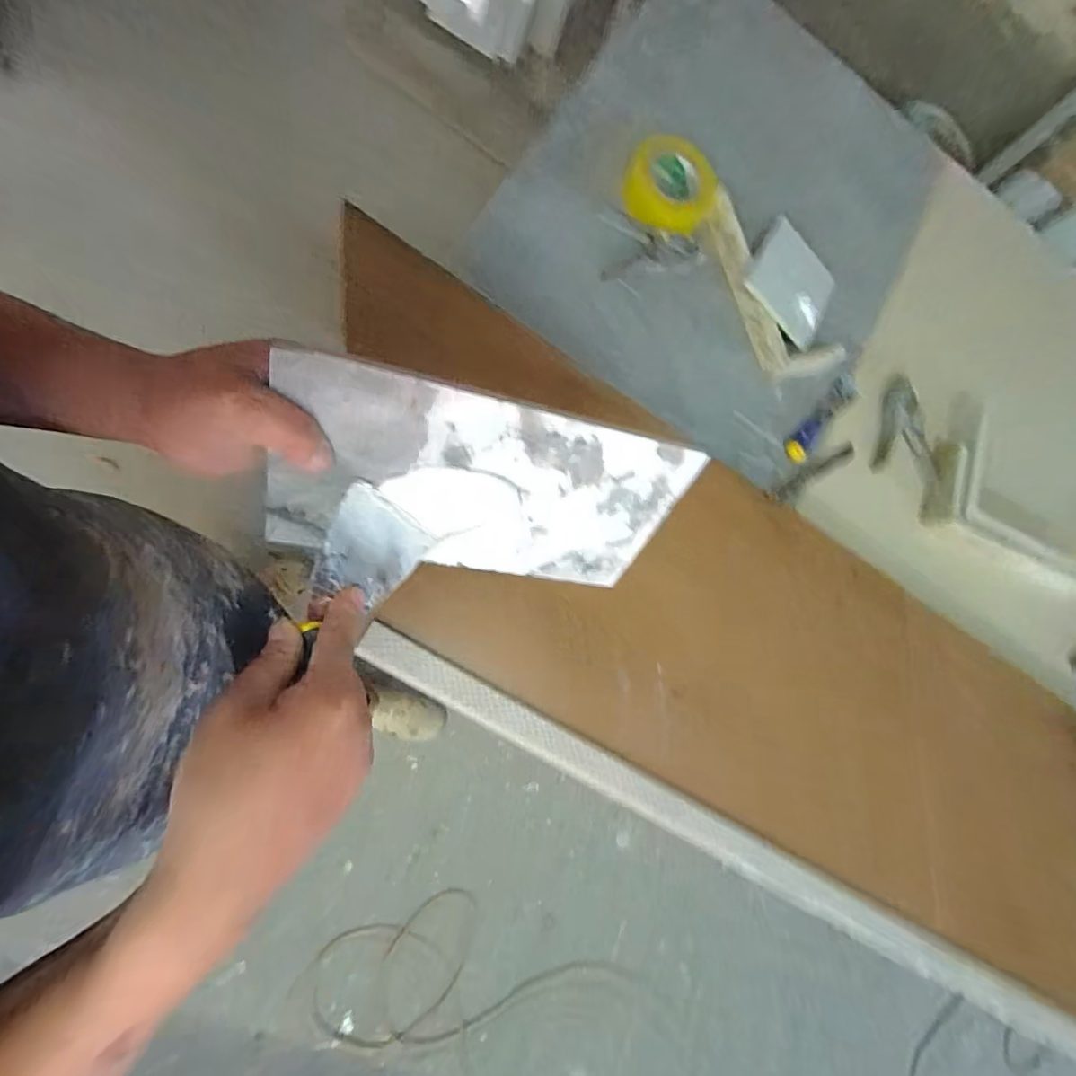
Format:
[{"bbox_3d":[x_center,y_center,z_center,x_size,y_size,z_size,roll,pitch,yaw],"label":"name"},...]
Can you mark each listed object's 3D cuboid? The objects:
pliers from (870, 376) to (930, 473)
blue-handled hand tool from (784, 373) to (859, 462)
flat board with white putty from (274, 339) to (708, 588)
[{"bbox_3d":[0.569,-0.166,0.788,0.082,0.020,0.158,18,79,2],"label":"pliers"},{"bbox_3d":[0.426,-0.179,0.768,0.038,0.023,0.173,42,81,7],"label":"blue-handled hand tool"},{"bbox_3d":[-0.033,-0.029,0.352,0.269,0.149,0.006,8,44,-21],"label":"flat board with white putty"}]

